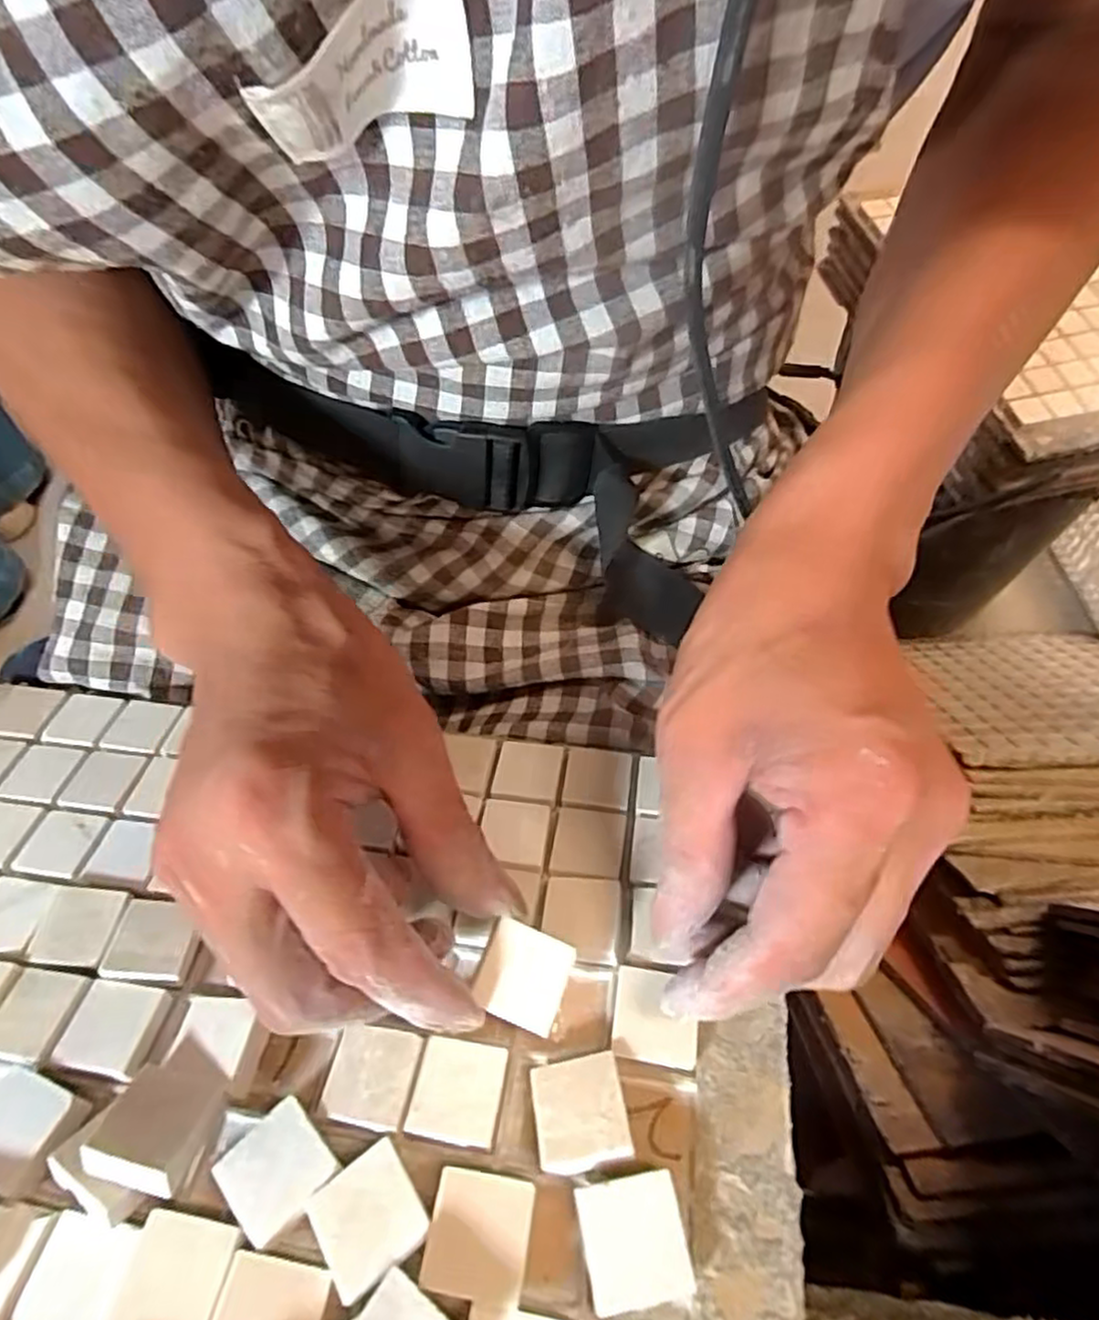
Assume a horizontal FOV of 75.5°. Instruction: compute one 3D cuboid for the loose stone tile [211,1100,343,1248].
[{"bbox_3d":[-0.075,0.138,0.193,0.026,0.004,0.025,-37,56,-27],"label":"loose stone tile"}]

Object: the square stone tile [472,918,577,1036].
[{"bbox_3d":[-0.008,0.091,0.205,0.025,0.004,0.025,25,65,-3],"label":"square stone tile"}]

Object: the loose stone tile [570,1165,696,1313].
[{"bbox_3d":[0.021,0.147,0.181,0.026,0.004,0.026,-10,52,-2],"label":"loose stone tile"}]

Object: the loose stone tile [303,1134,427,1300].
[{"bbox_3d":[-0.047,0.144,0.184,0.025,0.004,0.026,-28,51,-24],"label":"loose stone tile"}]

